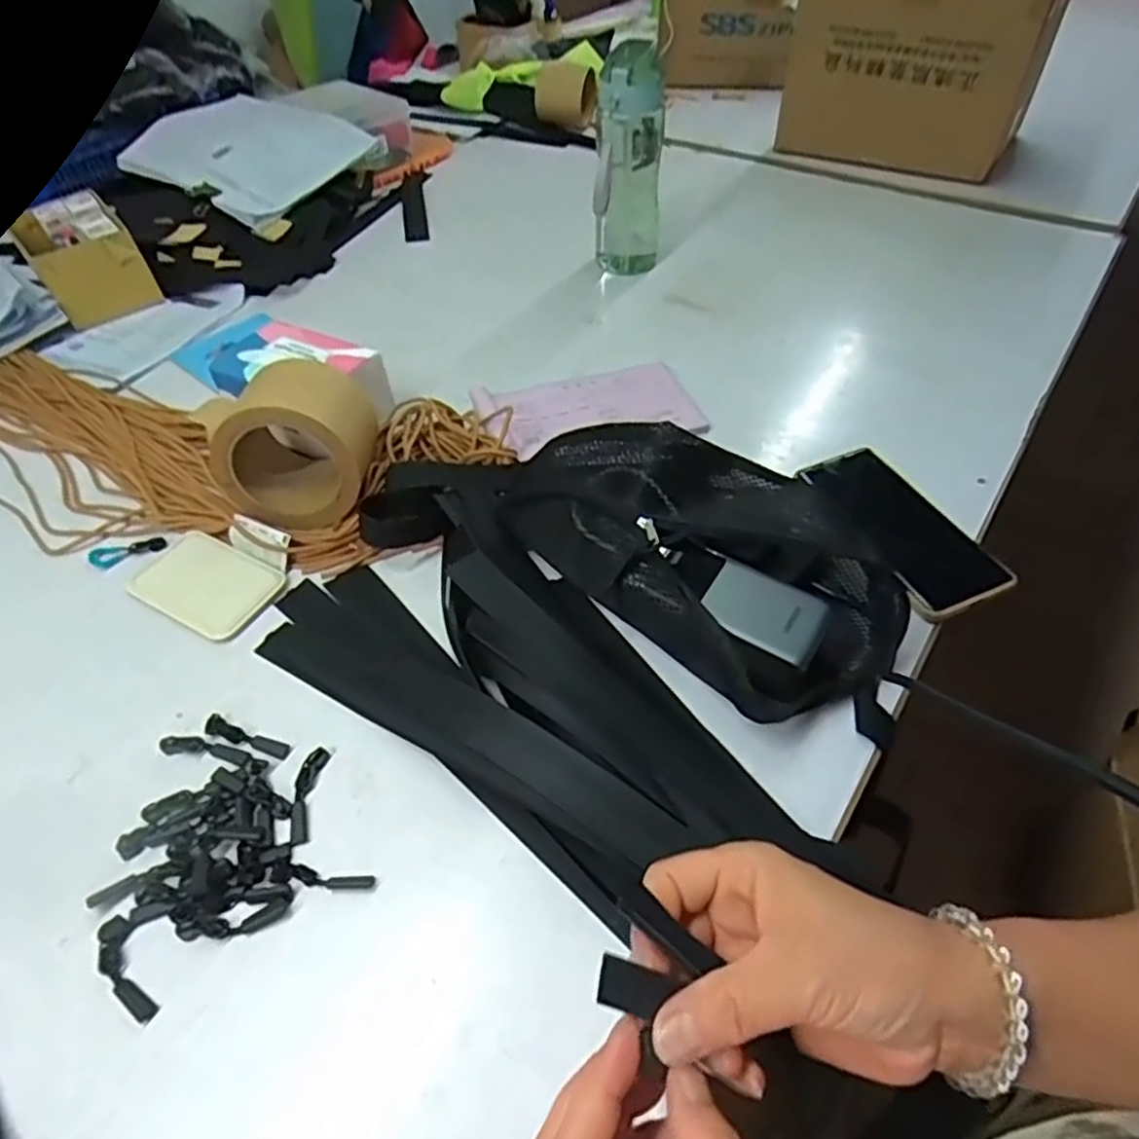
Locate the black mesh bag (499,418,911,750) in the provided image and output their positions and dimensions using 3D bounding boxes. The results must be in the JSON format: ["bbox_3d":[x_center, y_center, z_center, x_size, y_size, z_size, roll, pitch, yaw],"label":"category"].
[{"bbox_3d":[0.098,-0.024,0.507,0.295,0.058,0.179,35,58,29],"label":"black mesh bag"}]

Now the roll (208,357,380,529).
[{"bbox_3d":[-0.204,-0.096,0.548,0.106,0.105,0.082,-2,40,1],"label":"roll"}]

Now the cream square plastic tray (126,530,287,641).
[{"bbox_3d":[-0.267,0.009,0.530,0.102,0.009,0.067,22,53,21],"label":"cream square plastic tray"}]

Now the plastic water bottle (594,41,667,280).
[{"bbox_3d":[0.064,-0.431,0.773,0.069,0.213,0.067,4,49,4],"label":"plastic water bottle"}]

